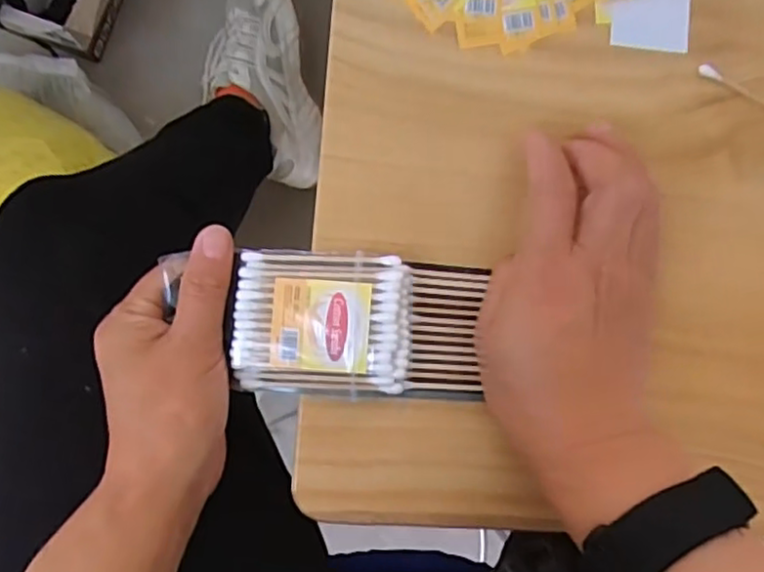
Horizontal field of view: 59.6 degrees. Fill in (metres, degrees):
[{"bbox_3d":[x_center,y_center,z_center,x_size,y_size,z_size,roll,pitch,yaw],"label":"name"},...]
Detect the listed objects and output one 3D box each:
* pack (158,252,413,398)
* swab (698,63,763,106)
[{"bbox_3d":[-0.027,0.017,0.293,0.077,0.020,0.062,2,90,-9],"label":"pack"},{"bbox_3d":[0.187,-0.090,0.326,0.073,0.004,0.007,25,87,-8],"label":"swab"}]

